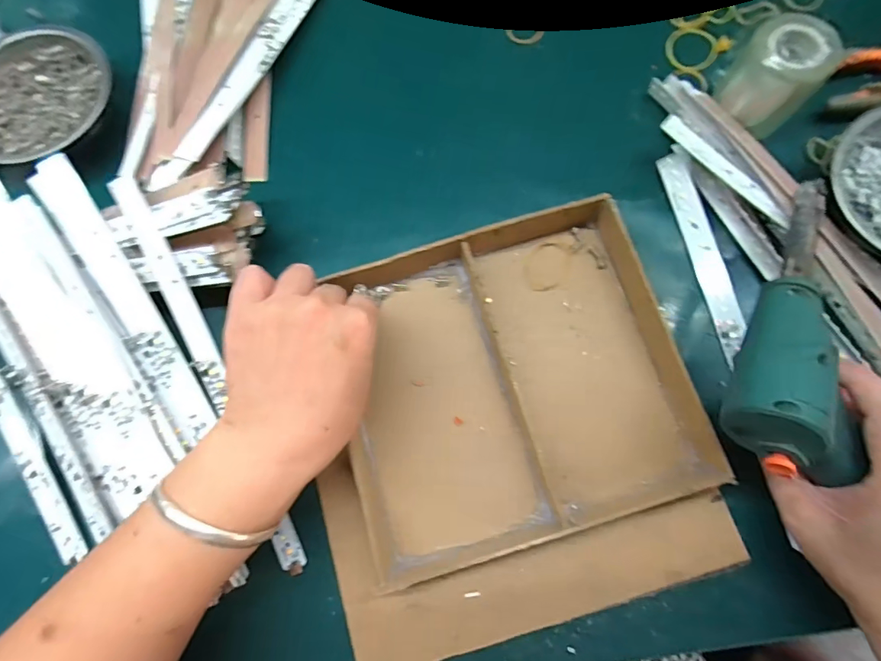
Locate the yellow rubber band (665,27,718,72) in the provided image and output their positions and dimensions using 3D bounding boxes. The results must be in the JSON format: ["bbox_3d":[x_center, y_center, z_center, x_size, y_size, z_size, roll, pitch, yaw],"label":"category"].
[{"bbox_3d":[0.209,-0.236,0.373,0.041,0.005,0.041,0,77,2],"label":"yellow rubber band"}]

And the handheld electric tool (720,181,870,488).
[{"bbox_3d":[0.191,-0.014,0.243,0.044,0.038,0.179,21,66,6],"label":"handheld electric tool"}]

